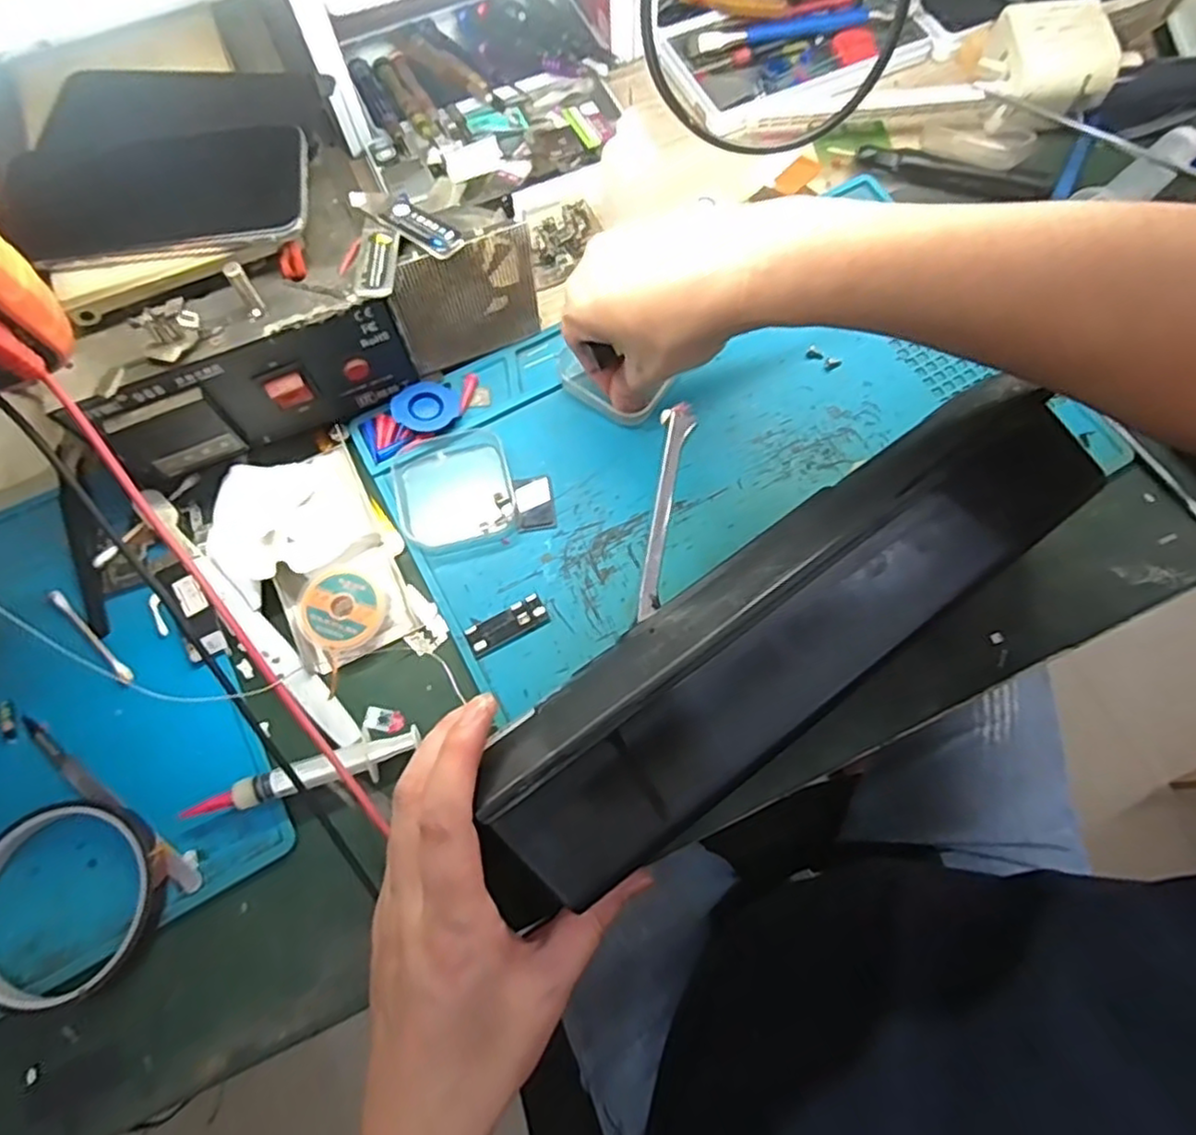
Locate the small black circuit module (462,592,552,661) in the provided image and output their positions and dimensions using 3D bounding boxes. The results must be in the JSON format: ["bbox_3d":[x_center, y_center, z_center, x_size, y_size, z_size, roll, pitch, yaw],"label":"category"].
[{"bbox_3d":[-0.048,0.031,0.360,0.043,0.004,0.018,-28,73,-9],"label":"small black circuit module"}]

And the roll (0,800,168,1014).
[{"bbox_3d":[-0.247,0.154,0.313,0.092,0.016,0.084,0,71,1],"label":"roll"}]

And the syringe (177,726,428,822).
[{"bbox_3d":[-0.142,0.101,0.327,0.113,0.020,0.021,-19,72,-6],"label":"syringe"}]

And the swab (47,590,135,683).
[{"bbox_3d":[-0.270,0.035,0.362,0.074,0.007,0.006,40,76,13],"label":"swab"}]

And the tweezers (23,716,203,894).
[{"bbox_3d":[-0.240,0.114,0.335,0.129,0.007,0.011,35,75,12],"label":"tweezers"}]

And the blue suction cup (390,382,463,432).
[{"bbox_3d":[-0.099,-0.093,0.399,0.036,0.010,0.032,-42,76,-12],"label":"blue suction cup"}]

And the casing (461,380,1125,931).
[{"bbox_3d":[0.083,0.028,0.302,0.309,0.061,0.077,-35,74,-13],"label":"casing"}]

